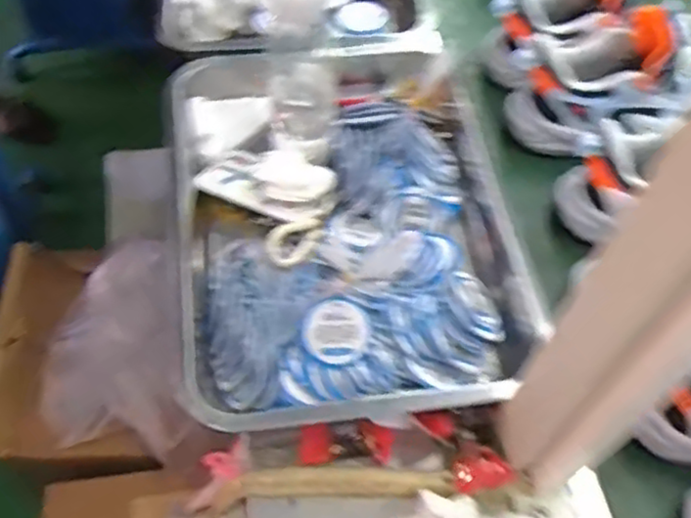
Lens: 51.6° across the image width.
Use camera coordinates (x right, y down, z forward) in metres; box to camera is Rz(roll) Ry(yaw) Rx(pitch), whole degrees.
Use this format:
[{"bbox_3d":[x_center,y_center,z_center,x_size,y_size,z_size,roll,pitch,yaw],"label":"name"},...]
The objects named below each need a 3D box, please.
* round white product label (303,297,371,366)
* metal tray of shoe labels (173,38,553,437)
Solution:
[{"bbox_3d":[-0.006,0.052,0.503,0.045,0.005,0.045,-43,87,6],"label":"round white product label"},{"bbox_3d":[0.002,-0.039,0.580,0.276,0.075,0.362,-4,57,-5],"label":"metal tray of shoe labels"}]

